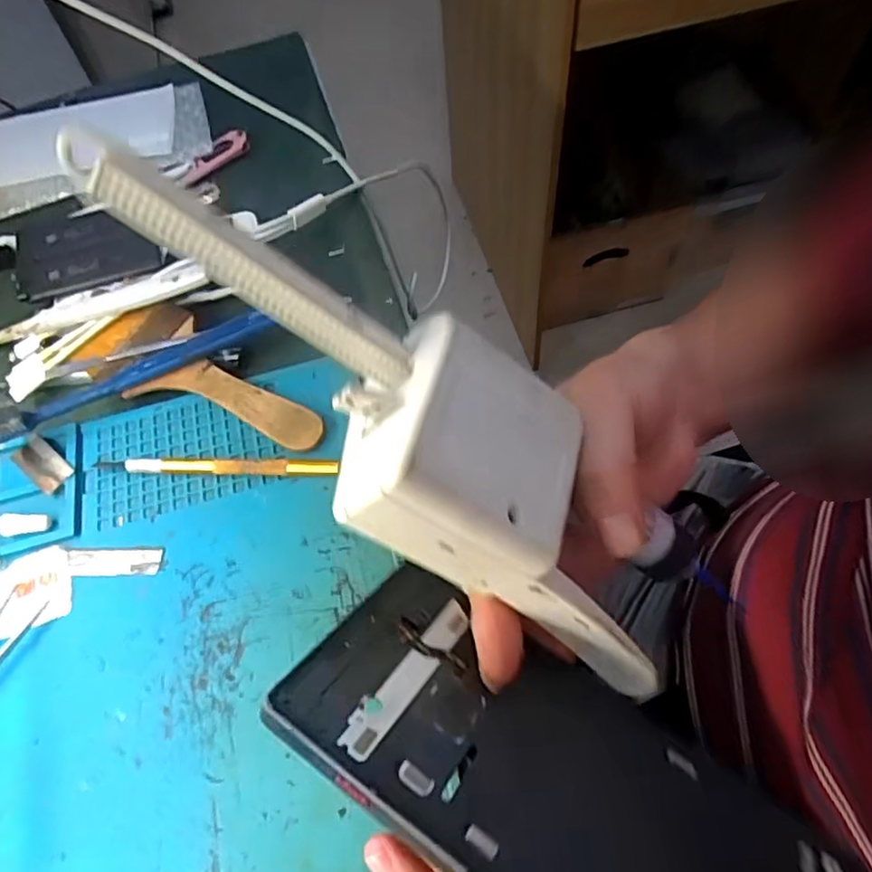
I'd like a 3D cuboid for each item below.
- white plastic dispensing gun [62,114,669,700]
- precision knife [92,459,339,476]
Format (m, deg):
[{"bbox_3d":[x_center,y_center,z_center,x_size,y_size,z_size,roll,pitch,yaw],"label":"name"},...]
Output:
[{"bbox_3d":[-0.006,-0.005,0.185,0.216,0.034,0.067,44,70,-7],"label":"white plastic dispensing gun"},{"bbox_3d":[-0.117,0.016,0.334,0.133,0.008,0.008,1,61,5],"label":"precision knife"}]

